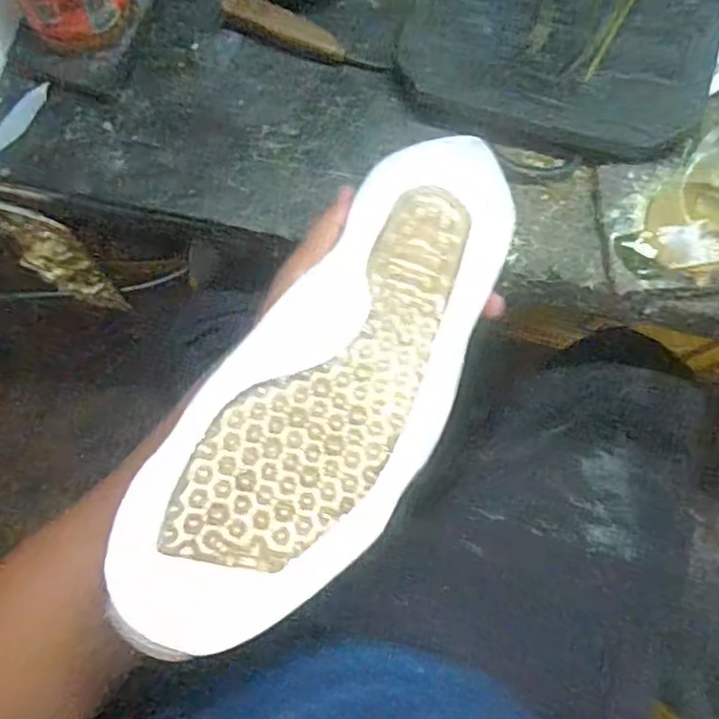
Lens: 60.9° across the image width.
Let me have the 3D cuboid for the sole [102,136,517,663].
[{"bbox_3d":[-0.005,0.003,0.316,0.108,0.022,0.303,30,69,8],"label":"sole"}]

